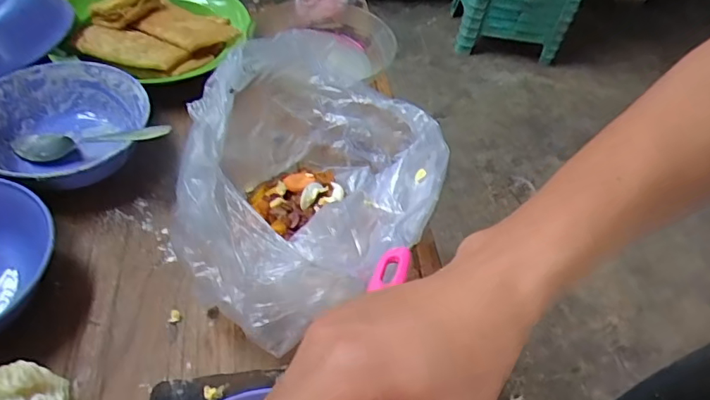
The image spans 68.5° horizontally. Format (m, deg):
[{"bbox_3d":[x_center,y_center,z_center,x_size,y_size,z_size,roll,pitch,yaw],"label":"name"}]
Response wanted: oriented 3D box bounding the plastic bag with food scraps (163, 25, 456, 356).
[{"bbox_3d":[-0.024,-0.020,0.404,0.185,0.124,0.283,0,48,-6],"label":"plastic bag with food scraps"}]

